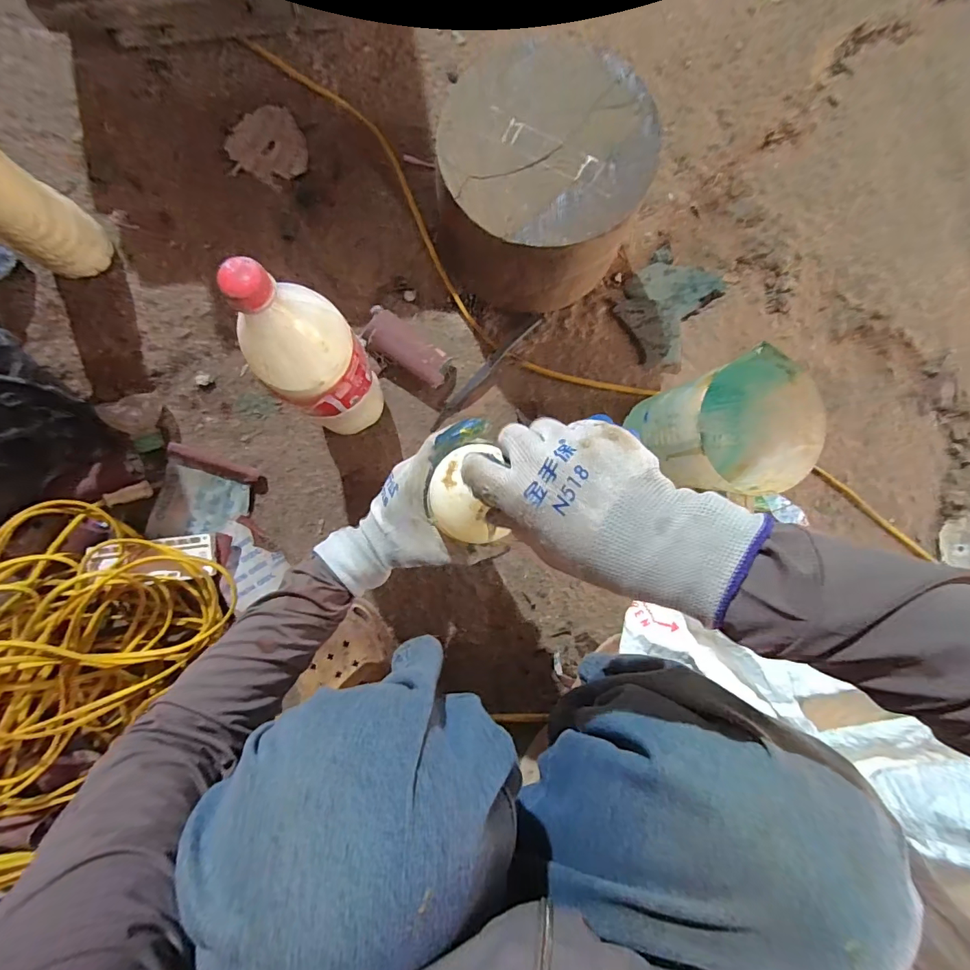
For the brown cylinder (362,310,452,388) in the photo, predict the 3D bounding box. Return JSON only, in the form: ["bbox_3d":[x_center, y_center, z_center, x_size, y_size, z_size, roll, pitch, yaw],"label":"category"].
[{"bbox_3d":[-0.098,-0.174,0.583,0.119,0.041,0.056,33,84,-4],"label":"brown cylinder"}]

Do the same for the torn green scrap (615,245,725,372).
[{"bbox_3d":[0.253,-0.253,0.635,0.121,0.032,0.173,28,86,-6],"label":"torn green scrap"}]

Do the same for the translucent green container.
[{"bbox_3d":[0.257,-0.058,0.528,0.129,0.187,0.133,1,89,-8],"label":"translucent green container"}]

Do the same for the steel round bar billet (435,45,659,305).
[{"bbox_3d":[0.060,-0.353,0.545,0.218,0.157,0.230,0,87,-7],"label":"steel round bar billet"}]

